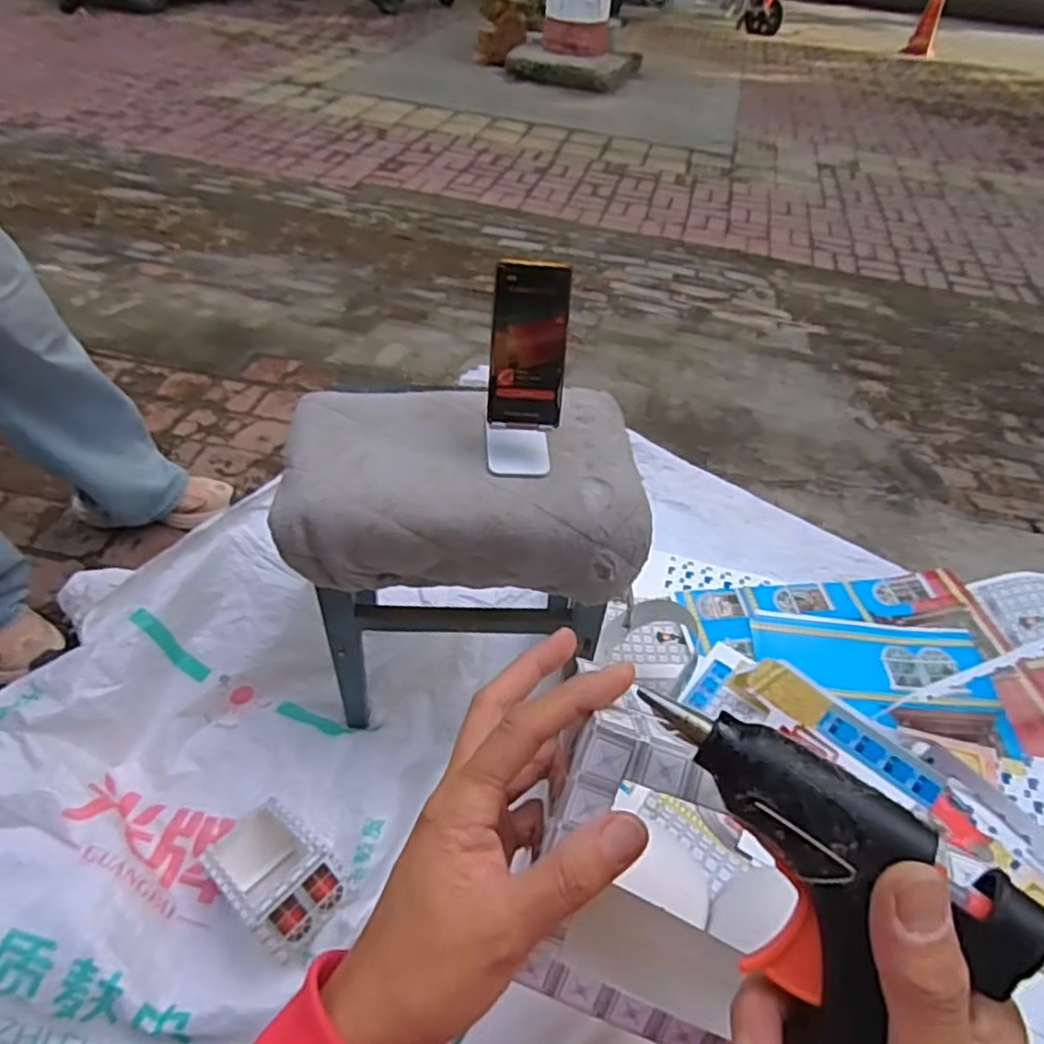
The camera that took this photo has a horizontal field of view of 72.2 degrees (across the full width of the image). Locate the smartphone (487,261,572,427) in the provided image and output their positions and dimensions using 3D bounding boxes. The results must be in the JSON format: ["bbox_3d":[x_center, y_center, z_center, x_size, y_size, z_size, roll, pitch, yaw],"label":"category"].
[{"bbox_3d":[0.007,-0.173,0.705,0.072,0.158,0.009,4,18,0],"label":"smartphone"}]

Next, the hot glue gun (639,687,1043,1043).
[{"bbox_3d":[0.077,0.128,0.222,0.108,0.031,0.111,29,93,21],"label":"hot glue gun"}]

